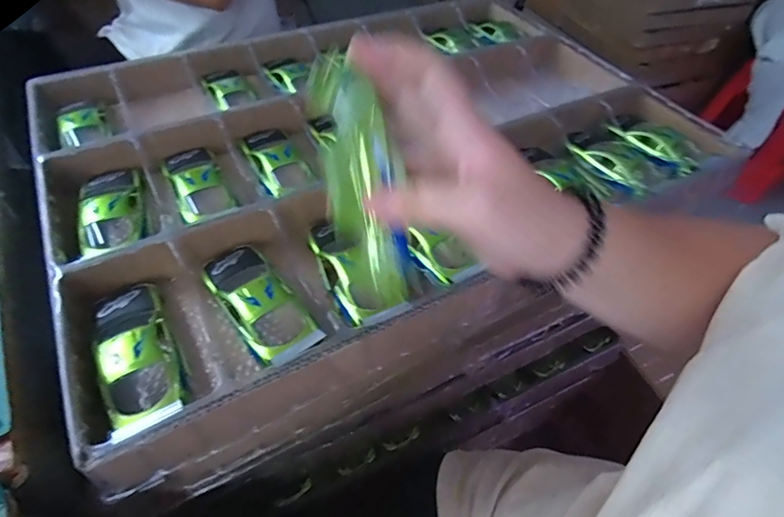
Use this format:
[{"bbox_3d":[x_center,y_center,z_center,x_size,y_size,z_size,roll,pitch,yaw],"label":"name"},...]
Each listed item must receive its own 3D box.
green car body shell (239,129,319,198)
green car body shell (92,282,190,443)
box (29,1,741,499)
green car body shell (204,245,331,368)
[{"bbox_3d":[-0.122,-0.106,0.448,0.047,0.022,0.107,-26,58,-23],"label":"green car body shell"},{"bbox_3d":[-0.179,0.067,0.312,0.050,0.038,0.123,-24,58,-22],"label":"green car body shell"},{"bbox_3d":[-0.002,-0.136,0.491,0.649,0.068,0.488,-22,57,-21],"label":"box"},{"bbox_3d":[-0.103,0.036,0.344,0.052,0.039,0.128,-30,60,-25],"label":"green car body shell"}]

